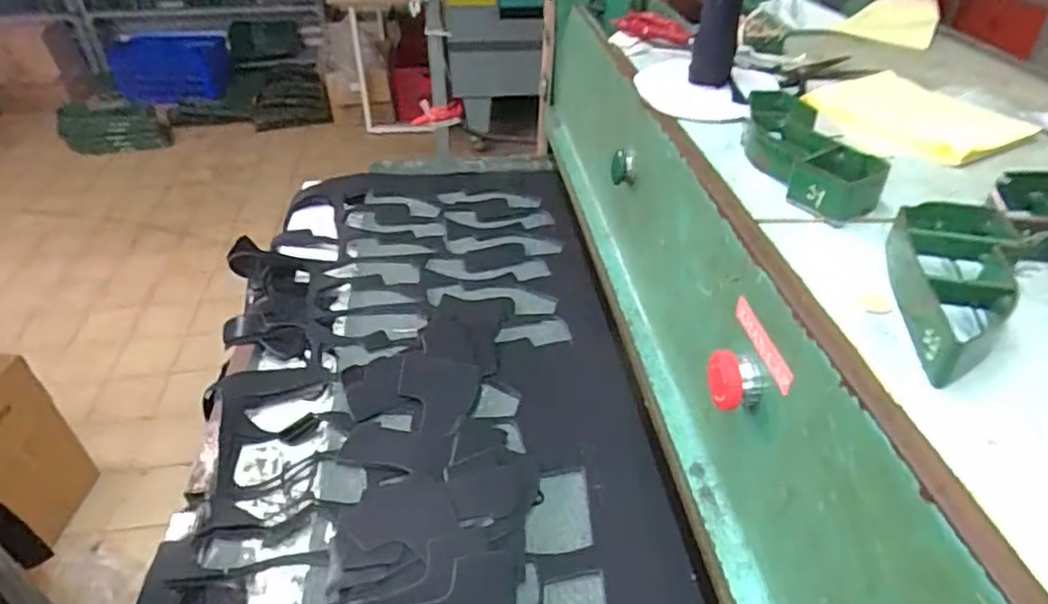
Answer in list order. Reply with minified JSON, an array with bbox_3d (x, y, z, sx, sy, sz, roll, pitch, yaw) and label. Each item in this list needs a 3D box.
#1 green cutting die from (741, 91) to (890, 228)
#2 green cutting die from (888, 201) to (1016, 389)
[{"bbox_3d":[0.214,-0.115,0.485,0.066,0.032,0.157,-3,40,-3],"label":"green cutting die"},{"bbox_3d":[0.236,-0.013,0.360,0.060,0.028,0.146,20,44,22],"label":"green cutting die"}]

